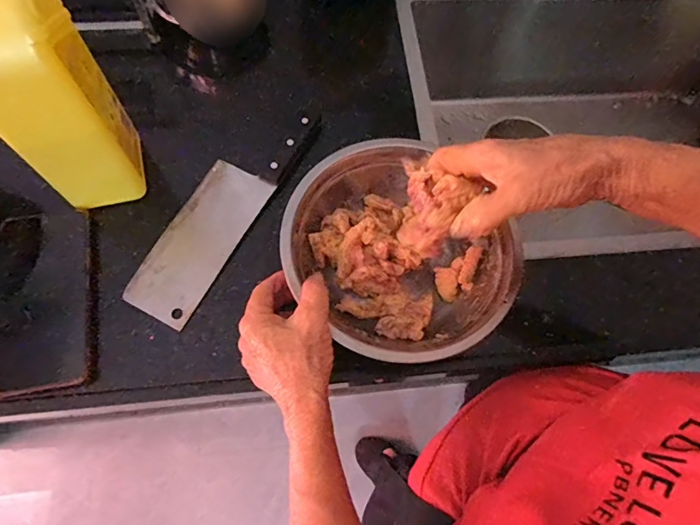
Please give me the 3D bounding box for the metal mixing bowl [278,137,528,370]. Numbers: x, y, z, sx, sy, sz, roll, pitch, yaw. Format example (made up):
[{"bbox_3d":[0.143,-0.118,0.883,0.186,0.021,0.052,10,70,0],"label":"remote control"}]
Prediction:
[{"bbox_3d":[0.039,-0.006,0.420,0.174,0.064,0.203,-37,76,-13],"label":"metal mixing bowl"}]

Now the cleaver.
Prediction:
[{"bbox_3d":[-0.123,-0.062,0.455,0.069,0.013,0.259,28,69,6],"label":"cleaver"}]

